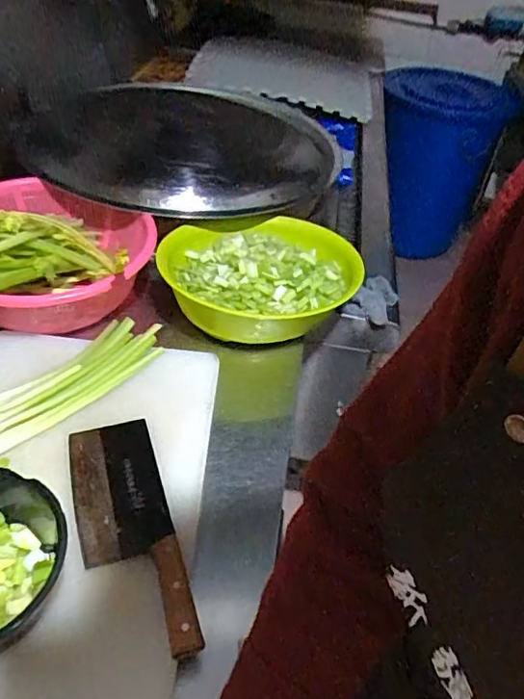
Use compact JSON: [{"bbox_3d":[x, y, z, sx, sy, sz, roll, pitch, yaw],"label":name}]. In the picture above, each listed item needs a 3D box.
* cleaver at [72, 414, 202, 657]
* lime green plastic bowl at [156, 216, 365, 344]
[{"bbox_3d":[-0.147,0.186,0.582,0.095,0.021,0.291,-10,46,-18],"label":"cleaver"},{"bbox_3d":[0.004,-0.111,0.886,0.329,0.105,0.269,-17,48,-24],"label":"lime green plastic bowl"}]

